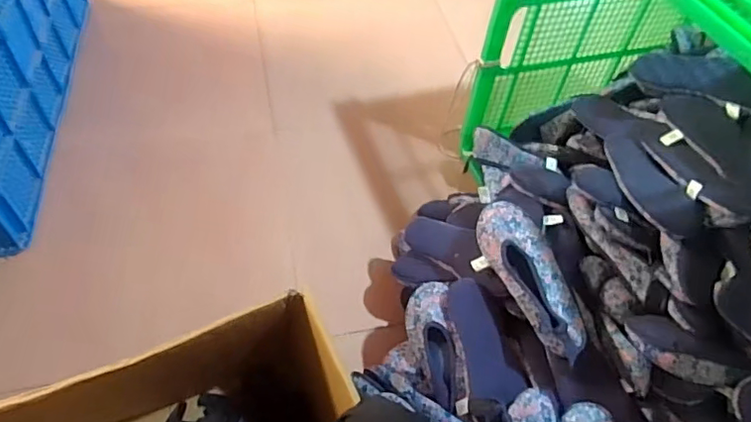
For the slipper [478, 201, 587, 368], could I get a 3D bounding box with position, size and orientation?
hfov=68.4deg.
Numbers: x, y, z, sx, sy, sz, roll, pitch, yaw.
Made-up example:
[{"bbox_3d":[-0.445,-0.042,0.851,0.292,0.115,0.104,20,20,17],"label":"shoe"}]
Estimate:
[{"bbox_3d":[0.250,0.102,0.878,0.093,0.050,0.272,-18,56,-18],"label":"slipper"}]

